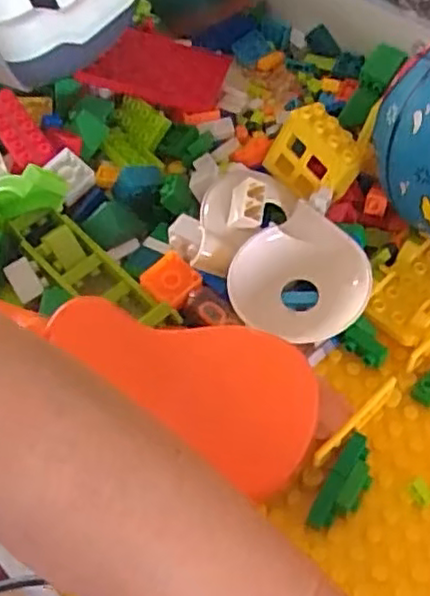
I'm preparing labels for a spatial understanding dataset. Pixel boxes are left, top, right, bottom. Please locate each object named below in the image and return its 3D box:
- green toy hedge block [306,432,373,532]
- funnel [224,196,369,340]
[{"bbox_3d":[0.079,0.113,0.410,0.023,0.015,0.061,26,59,20],"label":"green toy hedge block"},{"bbox_3d":[0.062,-0.012,0.467,0.086,0.030,0.091,-37,60,-22],"label":"funnel"}]

